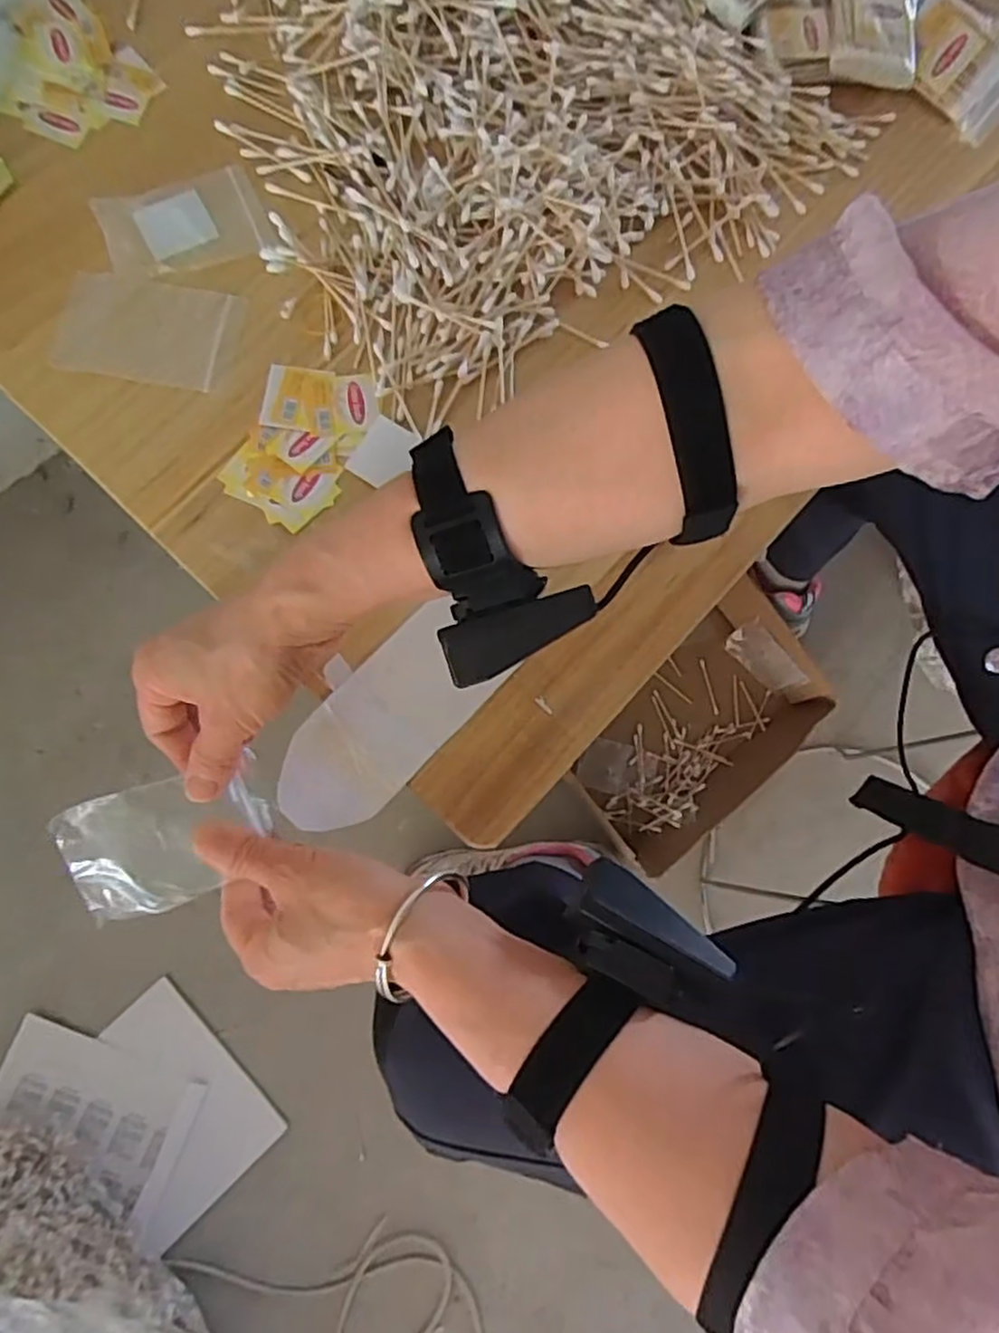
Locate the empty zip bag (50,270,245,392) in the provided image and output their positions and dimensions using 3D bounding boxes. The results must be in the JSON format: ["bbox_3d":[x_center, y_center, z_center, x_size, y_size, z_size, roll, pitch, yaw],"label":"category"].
[{"bbox_3d":[-0.217,-0.207,0.451,0.103,0.004,0.067,9,78,-3],"label":"empty zip bag"}]

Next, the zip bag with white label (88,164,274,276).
[{"bbox_3d":[-0.202,-0.283,0.462,0.097,0.009,0.069,-20,78,-6],"label":"zip bag with white label"}]

